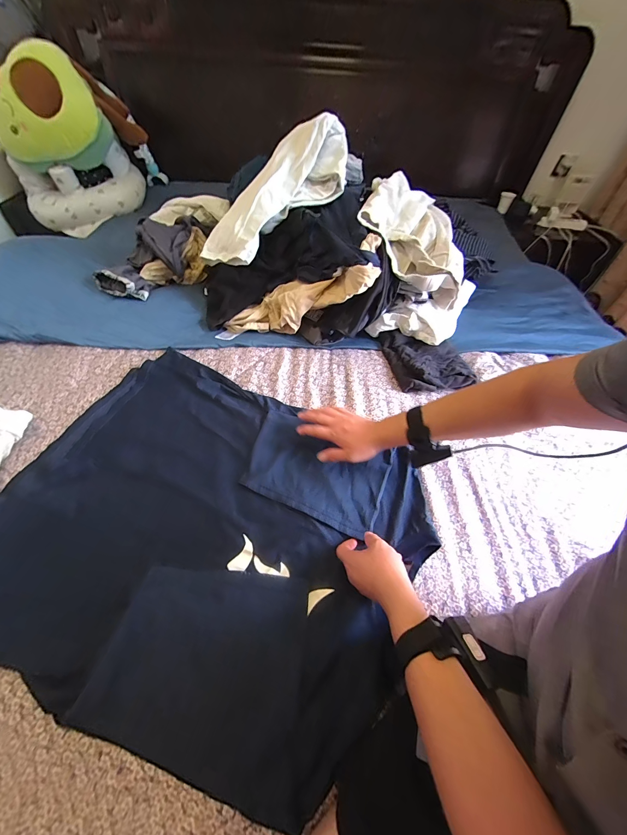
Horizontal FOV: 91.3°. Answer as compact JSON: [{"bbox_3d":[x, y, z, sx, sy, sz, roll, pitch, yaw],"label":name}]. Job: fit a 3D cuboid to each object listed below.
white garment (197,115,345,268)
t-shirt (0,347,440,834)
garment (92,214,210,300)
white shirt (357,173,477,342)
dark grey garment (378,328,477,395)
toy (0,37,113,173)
[{"bbox_3d":[-0.084,-0.536,0.739,0.434,0.080,0.181,-47,68,-3],"label":"white garment"},{"bbox_3d":[-0.174,0.159,0.501,0.652,0.035,0.516,22,56,10],"label":"t-shirt"},{"bbox_3d":[-0.432,-0.434,0.817,0.172,0.123,0.259,22,55,13],"label":"garment"},{"bbox_3d":[0.231,-0.391,0.730,0.209,0.134,0.399,-8,89,-11],"label":"white shirt"},{"bbox_3d":[0.268,-0.139,0.733,0.179,0.040,0.176,0,55,-5],"label":"dark grey garment"},{"bbox_3d":[-0.897,-1.016,1.060,0.374,0.283,0.130,-46,45,7],"label":"toy"}]

